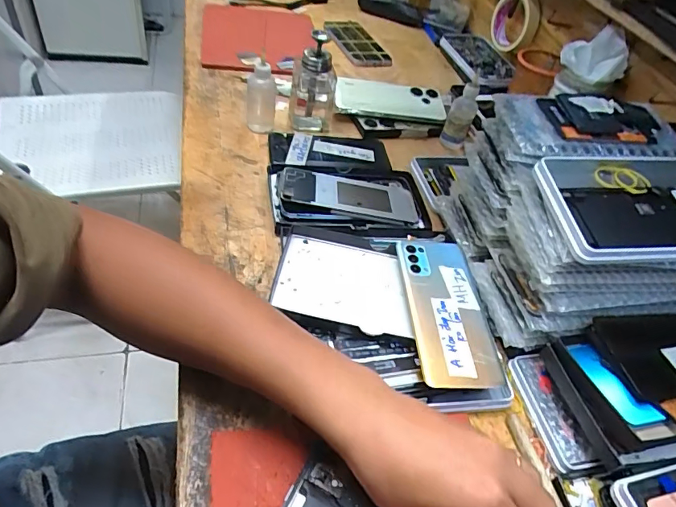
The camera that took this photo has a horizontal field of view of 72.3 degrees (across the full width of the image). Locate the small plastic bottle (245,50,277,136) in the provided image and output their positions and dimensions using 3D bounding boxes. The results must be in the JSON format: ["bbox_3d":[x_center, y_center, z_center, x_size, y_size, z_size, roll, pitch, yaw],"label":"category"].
[{"bbox_3d":[-0.099,-0.216,0.604,0.040,0.095,0.050,-1,48,-13],"label":"small plastic bottle"}]

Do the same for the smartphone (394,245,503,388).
[{"bbox_3d":[0.098,0.048,0.420,0.068,0.015,0.157,3,47,-10],"label":"smartphone"}]

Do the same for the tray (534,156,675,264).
[{"bbox_3d":[0.263,-0.039,0.379,0.182,0.025,0.101,2,47,-11],"label":"tray"}]

